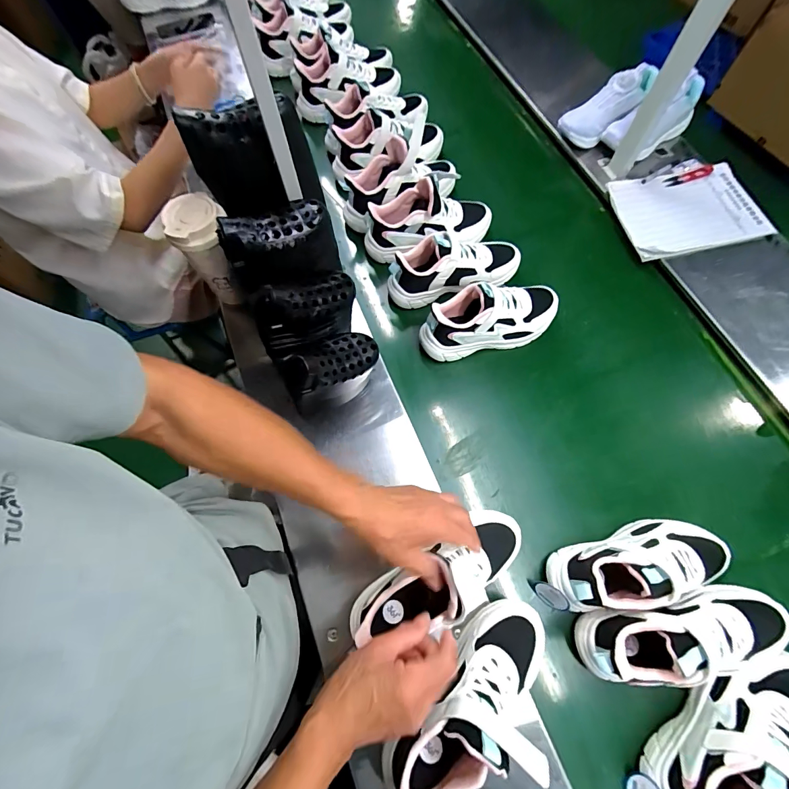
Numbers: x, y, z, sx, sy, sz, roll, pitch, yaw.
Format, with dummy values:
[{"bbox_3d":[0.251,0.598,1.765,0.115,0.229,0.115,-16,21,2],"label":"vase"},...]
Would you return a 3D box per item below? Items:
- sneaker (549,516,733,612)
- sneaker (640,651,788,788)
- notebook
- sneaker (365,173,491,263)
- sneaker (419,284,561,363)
[{"bbox_3d":[0.329,0.223,0.501,0.237,0.089,0.091,-12,69,-3],"label":"sneaker"},{"bbox_3d":[0.404,0.401,0.431,0.243,0.111,0.095,-38,72,-13],"label":"sneaker"},{"bbox_3d":[0.568,-0.355,0.735,0.266,0.011,0.182,-10,71,-2],"label":"notebook"},{"bbox_3d":[0.064,-0.334,0.705,0.241,0.120,0.092,-16,69,-5],"label":"sneaker"},{"bbox_3d":[0.168,-0.132,0.639,0.241,0.111,0.088,-17,69,-6],"label":"sneaker"}]

